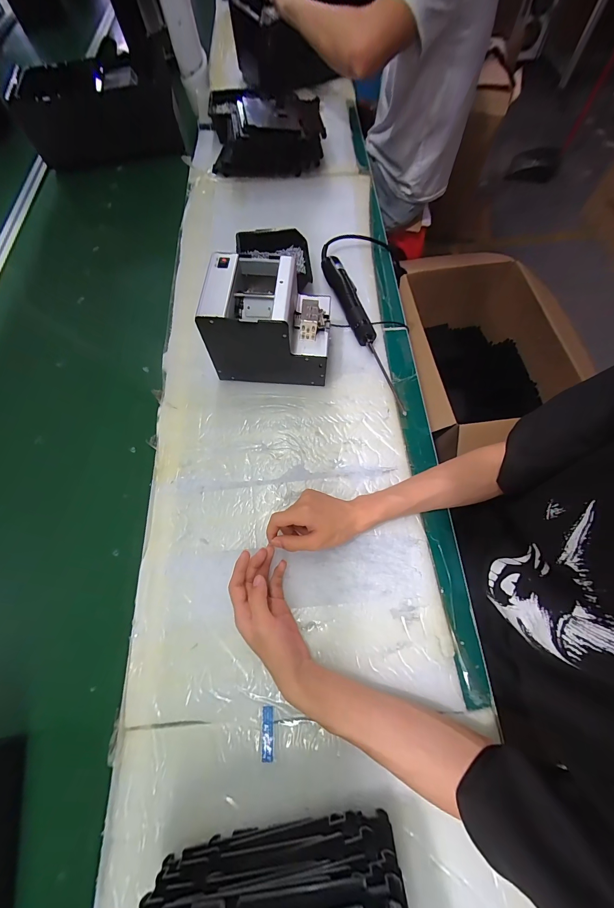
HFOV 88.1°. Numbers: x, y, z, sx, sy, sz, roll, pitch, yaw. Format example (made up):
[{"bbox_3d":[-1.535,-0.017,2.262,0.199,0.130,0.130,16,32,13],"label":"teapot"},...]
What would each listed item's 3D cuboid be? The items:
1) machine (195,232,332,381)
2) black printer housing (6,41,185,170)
[{"bbox_3d":[-0.055,-0.204,0.502,0.178,0.146,0.128,3,67,4],"label":"machine"},{"bbox_3d":[-0.514,-0.876,0.796,0.341,0.158,0.185,-8,66,-1],"label":"black printer housing"}]

